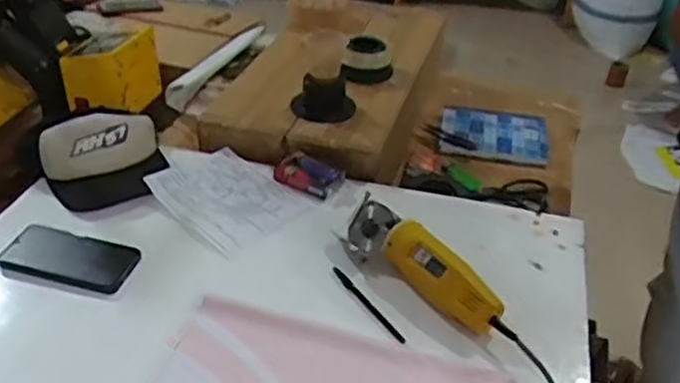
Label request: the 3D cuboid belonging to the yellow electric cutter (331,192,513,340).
[{"bbox_3d":[0.102,0.097,0.877,0.072,0.059,0.282,-24,44,-31],"label":"yellow electric cutter"}]

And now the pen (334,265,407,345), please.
[{"bbox_3d":[0.036,0.144,0.875,0.014,0.011,0.151,-20,42,-27],"label":"pen"}]

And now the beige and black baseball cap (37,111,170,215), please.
[{"bbox_3d":[-0.355,-0.049,1.038,0.181,0.079,0.143,-12,39,-18],"label":"beige and black baseball cap"}]

